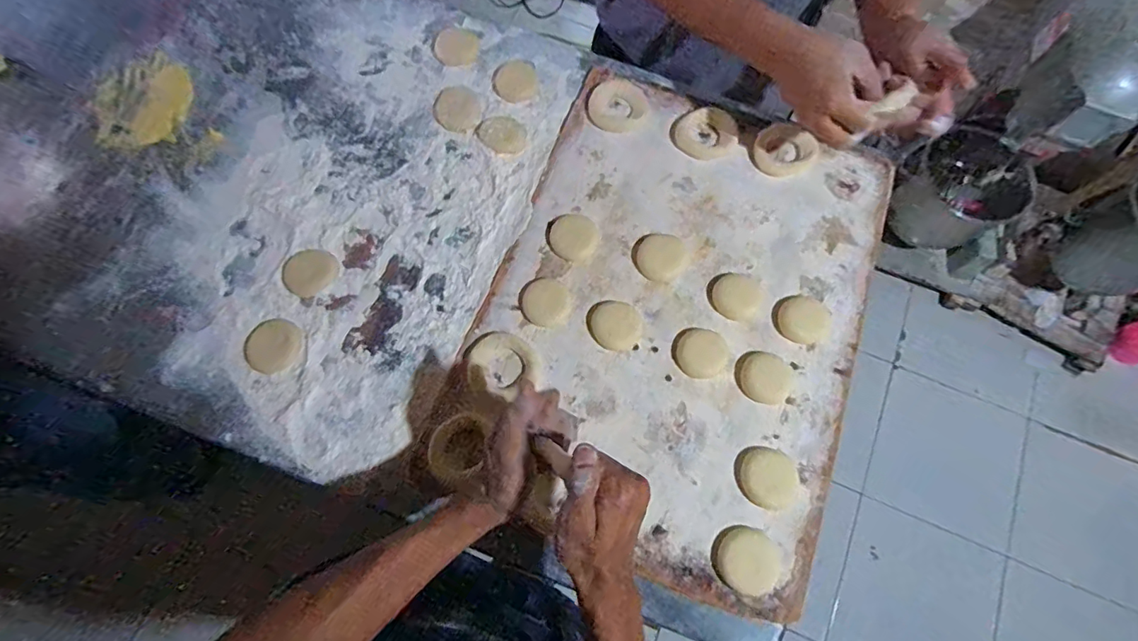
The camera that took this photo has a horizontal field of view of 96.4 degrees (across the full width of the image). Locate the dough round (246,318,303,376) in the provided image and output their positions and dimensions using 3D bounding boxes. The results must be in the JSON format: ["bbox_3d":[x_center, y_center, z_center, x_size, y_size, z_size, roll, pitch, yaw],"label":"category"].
[{"bbox_3d":[-0.322,0.027,0.553,0.060,0.004,0.058,0,72,1],"label":"dough round"}]

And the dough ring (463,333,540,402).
[{"bbox_3d":[-0.074,0.048,0.553,0.072,0.012,0.075,0,72,1],"label":"dough ring"}]

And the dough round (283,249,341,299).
[{"bbox_3d":[-0.297,-0.056,0.584,0.053,0.004,0.058,0,72,1],"label":"dough round"}]

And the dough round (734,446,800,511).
[{"bbox_3d":[0.202,0.160,0.518,0.061,0.007,0.057,0,72,1],"label":"dough round"}]

